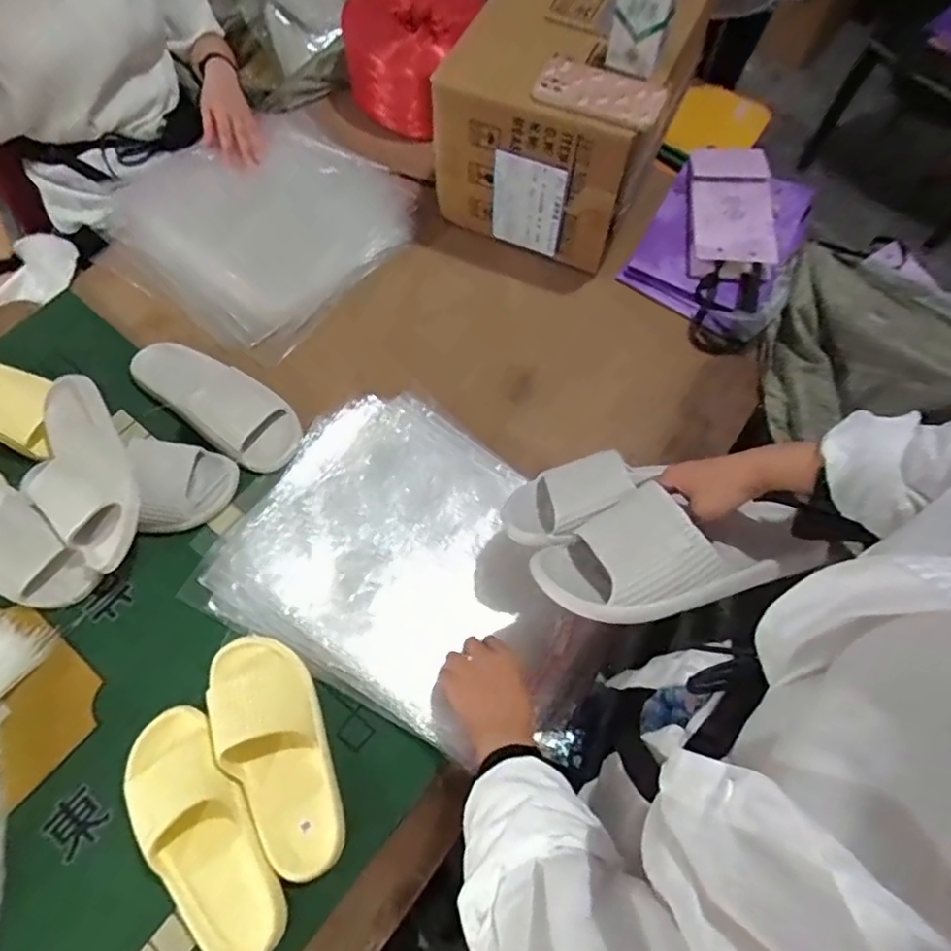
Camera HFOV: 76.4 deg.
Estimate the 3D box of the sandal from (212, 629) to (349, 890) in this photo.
[{"bbox_3d":[-0.216,0.297,0.654,0.105,0.053,0.247,-19,67,-10],"label":"sandal"}]

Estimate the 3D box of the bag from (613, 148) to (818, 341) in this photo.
[{"bbox_3d":[0.395,-0.373,0.967,0.232,0.084,0.324,29,68,11],"label":"bag"}]

